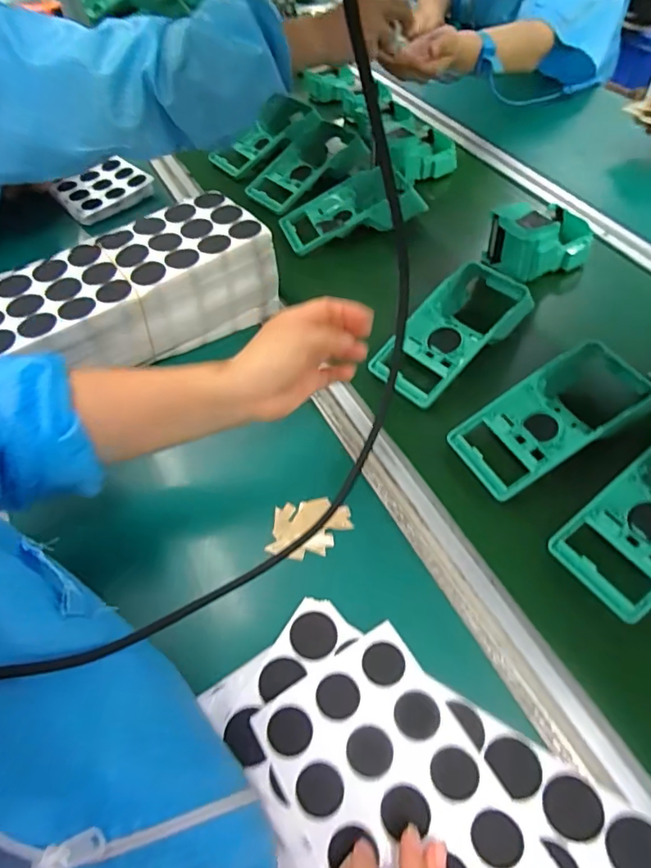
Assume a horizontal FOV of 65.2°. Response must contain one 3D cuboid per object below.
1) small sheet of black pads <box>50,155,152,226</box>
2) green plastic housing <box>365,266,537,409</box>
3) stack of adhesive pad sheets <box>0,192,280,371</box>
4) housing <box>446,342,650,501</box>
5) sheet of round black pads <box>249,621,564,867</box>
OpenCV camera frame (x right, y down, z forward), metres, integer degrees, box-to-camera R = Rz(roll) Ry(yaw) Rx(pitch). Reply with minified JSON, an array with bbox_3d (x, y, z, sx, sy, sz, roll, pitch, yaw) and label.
[{"bbox_3d":[-0.325,-0.360,0.751,0.124,0.019,0.120,-36,59,-20],"label":"small sheet of black pads"},{"bbox_3d":[0.141,-0.112,0.549,0.193,0.056,0.085,-37,60,-20],"label":"green plastic housing"},{"bbox_3d":[-0.203,-0.142,0.546,0.292,0.097,0.123,-33,58,-18],"label":"stack of adhesive pad sheets"},{"bbox_3d":[0.214,-0.017,0.473,0.187,0.049,0.093,-30,58,-16],"label":"housing"},{"bbox_3d":[0.076,0.269,0.281,0.121,0.011,0.298,-30,59,-13],"label":"sheet of round black pads"}]

